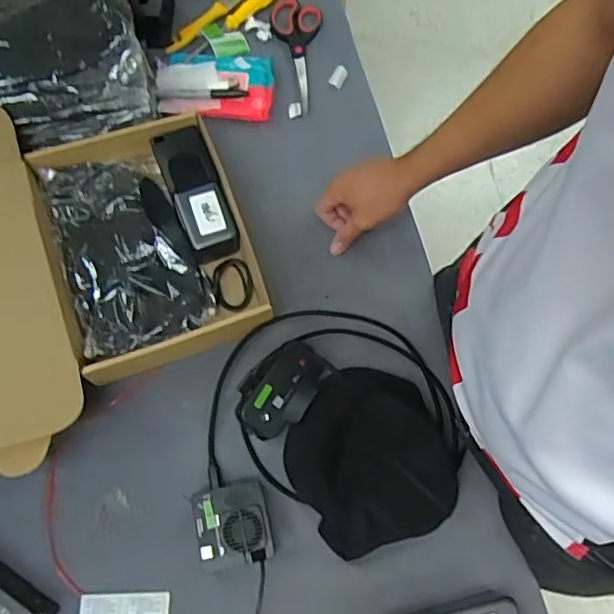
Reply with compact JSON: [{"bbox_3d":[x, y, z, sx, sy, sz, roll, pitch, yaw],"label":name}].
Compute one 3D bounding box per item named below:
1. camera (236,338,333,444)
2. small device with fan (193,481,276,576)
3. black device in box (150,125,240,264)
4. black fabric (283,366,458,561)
[{"bbox_3d":[-0.028,0.089,0.633,0.070,0.038,0.107,43,76,11],"label":"camera"},{"bbox_3d":[-0.074,0.218,0.584,0.072,0.040,0.079,-13,73,-6],"label":"small device with fan"},{"bbox_3d":[-0.132,-0.135,0.694,0.063,0.045,0.157,-20,74,-8],"label":"black device in box"},{"bbox_3d":[0.062,0.156,0.613,0.154,0.041,0.174,-27,75,-10],"label":"black fabric"}]

